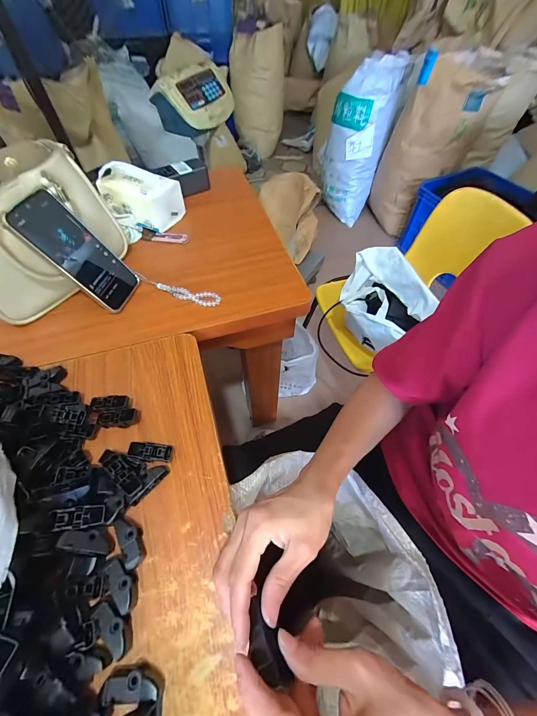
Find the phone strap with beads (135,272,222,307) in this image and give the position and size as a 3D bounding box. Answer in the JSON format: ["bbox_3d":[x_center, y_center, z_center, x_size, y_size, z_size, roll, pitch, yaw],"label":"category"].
[{"bbox_3d":[-0.153,-0.113,0.478,0.152,0.014,0.028,14,59,8],"label":"phone strap with beads"}]

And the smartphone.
[{"bbox_3d":[-0.270,-0.150,0.416,0.009,0.166,0.082,-5,51,35],"label":"smartphone"}]

